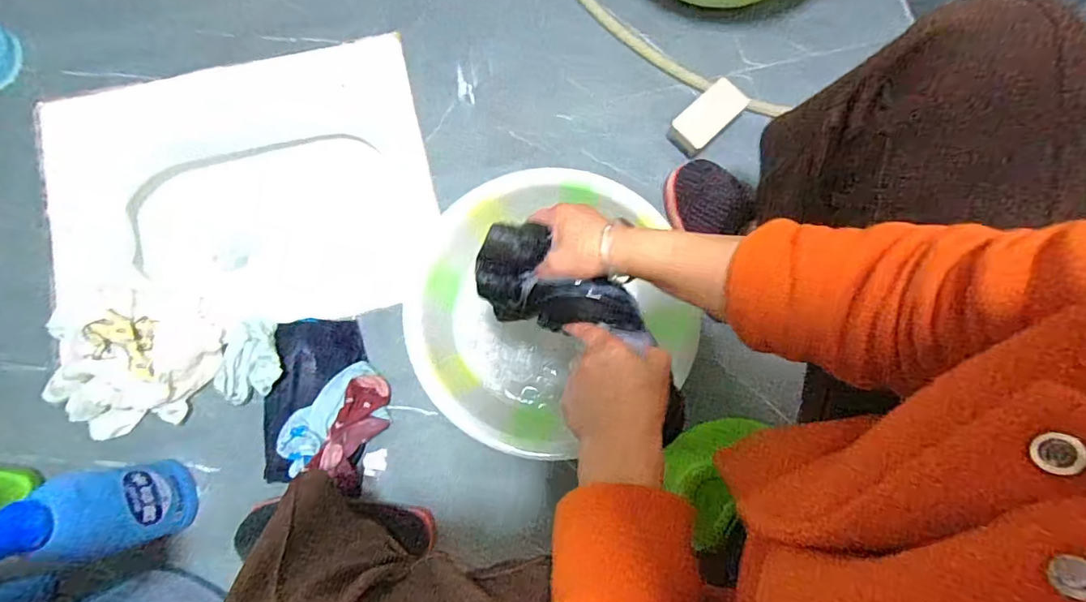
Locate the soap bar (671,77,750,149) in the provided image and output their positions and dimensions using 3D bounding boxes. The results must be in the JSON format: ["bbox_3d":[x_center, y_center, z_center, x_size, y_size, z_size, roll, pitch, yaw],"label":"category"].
[{"bbox_3d":[0.250,-0.277,0.751,0.061,0.043,0.120,44,82,6],"label":"soap bar"}]

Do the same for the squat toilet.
[{"bbox_3d":[-0.462,-0.175,0.828,0.553,0.175,0.395,-10,81,-3],"label":"squat toilet"}]

